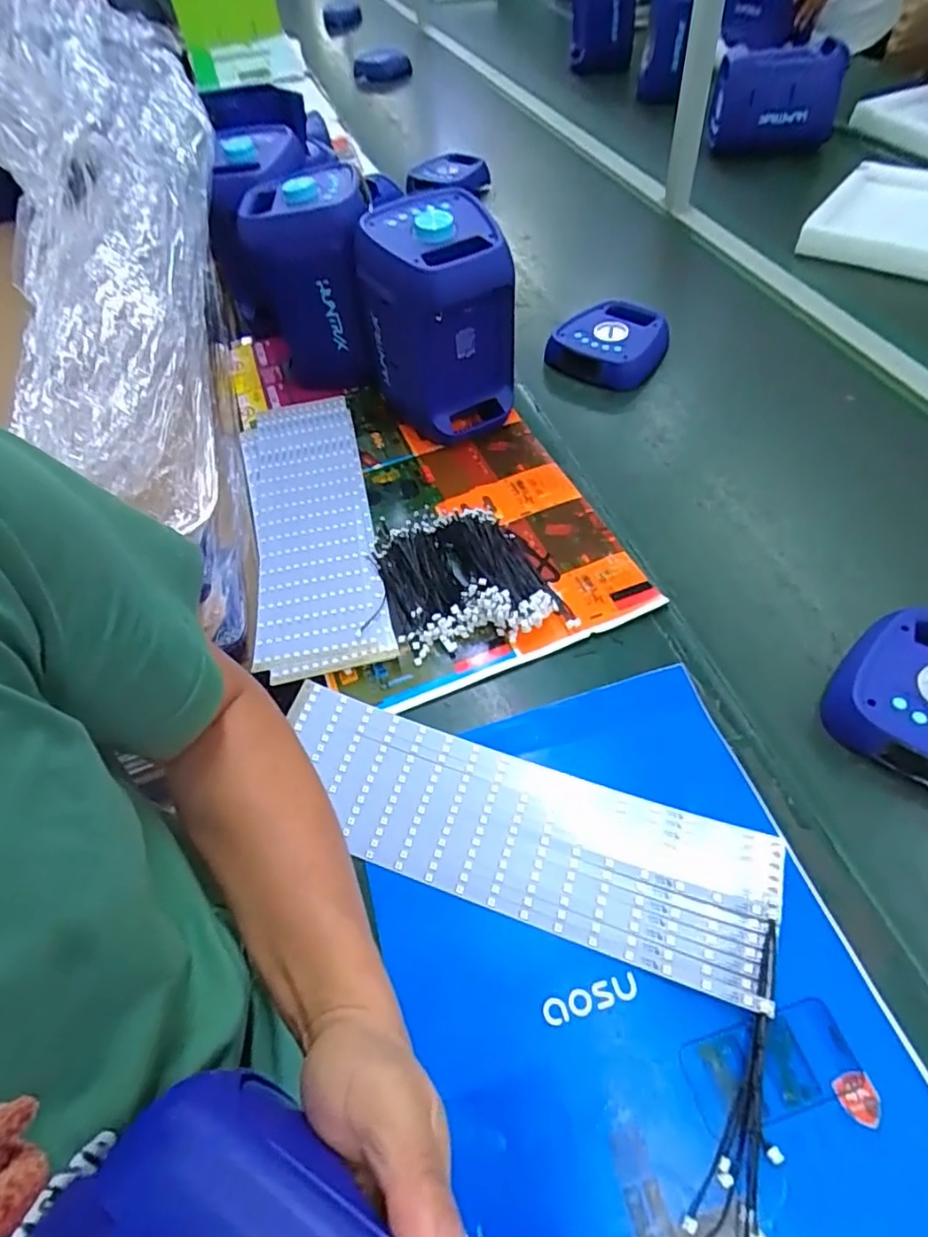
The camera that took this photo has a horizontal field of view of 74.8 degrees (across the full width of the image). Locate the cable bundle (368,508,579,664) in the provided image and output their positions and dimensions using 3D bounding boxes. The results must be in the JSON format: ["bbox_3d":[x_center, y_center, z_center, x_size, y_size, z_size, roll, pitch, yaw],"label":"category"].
[{"bbox_3d":[0.004,-0.059,0.692,0.195,0.039,0.195,-11,53,-6],"label":"cable bundle"}]

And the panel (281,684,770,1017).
[{"bbox_3d":[0.036,0.180,0.528,0.433,0.027,0.125,15,61,16],"label":"panel"}]

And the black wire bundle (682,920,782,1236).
[{"bbox_3d":[0.198,0.322,0.411,0.041,0.023,0.207,22,56,18],"label":"black wire bundle"}]

